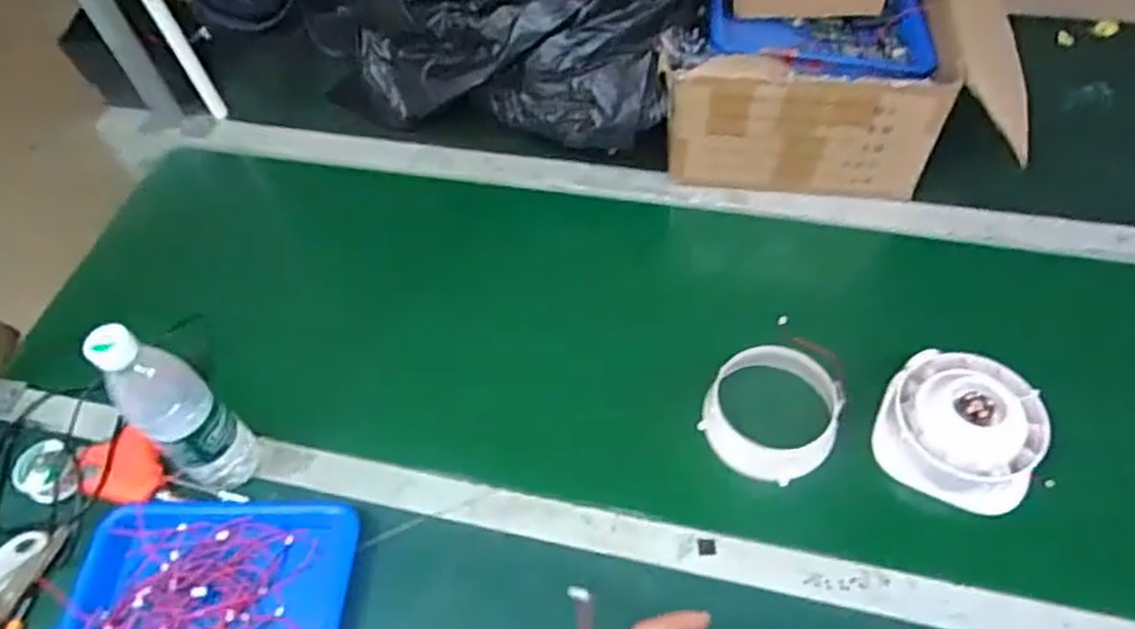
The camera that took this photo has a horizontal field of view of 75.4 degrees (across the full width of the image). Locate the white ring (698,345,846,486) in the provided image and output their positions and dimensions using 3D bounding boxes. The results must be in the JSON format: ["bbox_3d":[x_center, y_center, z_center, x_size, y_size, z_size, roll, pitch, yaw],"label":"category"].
[{"bbox_3d":[0.198,0.095,0.713,0.122,0.050,0.118,-3,55,4],"label":"white ring"}]

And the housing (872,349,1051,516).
[{"bbox_3d":[0.372,0.103,0.694,0.130,0.067,0.129,24,61,20],"label":"housing"}]

